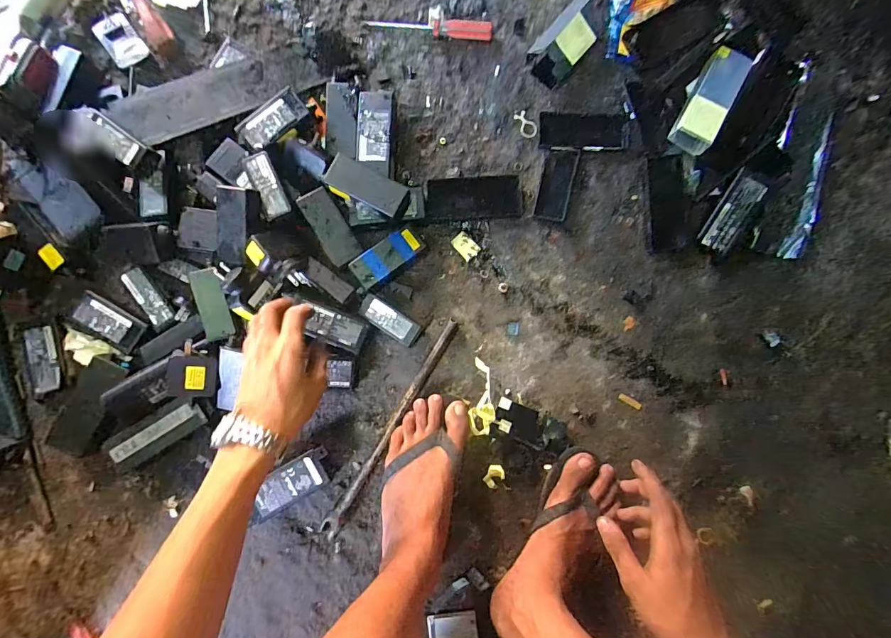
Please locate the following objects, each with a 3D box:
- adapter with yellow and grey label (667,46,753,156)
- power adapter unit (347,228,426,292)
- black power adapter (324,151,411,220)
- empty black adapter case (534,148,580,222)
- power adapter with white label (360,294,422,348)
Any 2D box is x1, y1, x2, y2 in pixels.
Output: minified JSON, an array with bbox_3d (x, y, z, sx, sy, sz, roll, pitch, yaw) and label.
[{"bbox_3d":[0.365,-0.304,0.566,0.051,0.034,0.158,30,87,1],"label":"adapter with yellow and grey label"},{"bbox_3d":[-0.081,-0.083,0.564,0.096,0.026,0.042,-37,88,-2],"label":"power adapter unit"},{"bbox_3d":[-0.101,-0.175,0.545,0.109,0.024,0.049,29,87,1],"label":"black power adapter"},{"bbox_3d":[0.160,-0.192,0.587,0.041,0.015,0.105,15,87,0],"label":"empty black adapter case"},{"bbox_3d":[-0.075,0.002,0.558,0.086,0.024,0.035,34,87,1],"label":"power adapter with white label"}]

